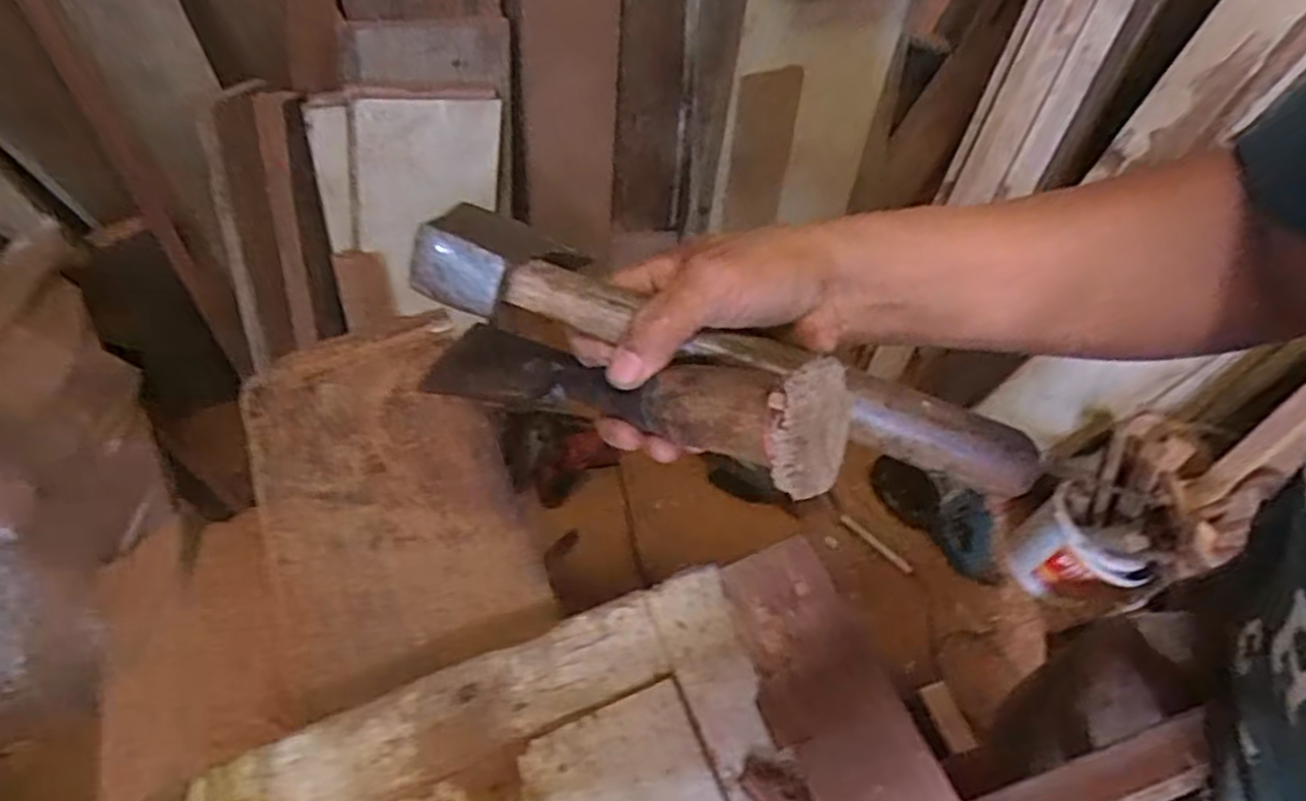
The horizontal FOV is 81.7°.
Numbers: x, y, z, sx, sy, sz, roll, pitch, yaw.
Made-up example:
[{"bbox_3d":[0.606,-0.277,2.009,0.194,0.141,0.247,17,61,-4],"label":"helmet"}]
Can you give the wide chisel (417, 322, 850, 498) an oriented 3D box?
[{"bbox_3d":[-0.022,-0.006,0.362,0.236,0.041,0.050,11,50,38],"label":"wide chisel"}]

